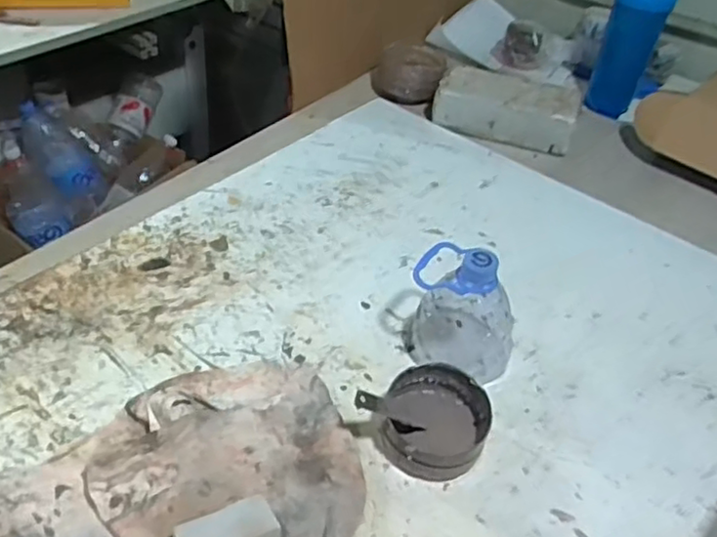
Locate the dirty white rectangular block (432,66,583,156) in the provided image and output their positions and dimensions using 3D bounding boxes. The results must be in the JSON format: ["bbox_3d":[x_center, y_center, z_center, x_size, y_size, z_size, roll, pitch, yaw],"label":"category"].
[{"bbox_3d":[0.224,-0.247,1.013,0.199,0.055,0.119,19,42,14],"label":"dirty white rectangular block"}]

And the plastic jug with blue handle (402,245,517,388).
[{"bbox_3d":[0.105,0.028,0.641,0.106,0.122,0.088,16,42,11],"label":"plastic jug with blue handle"}]

